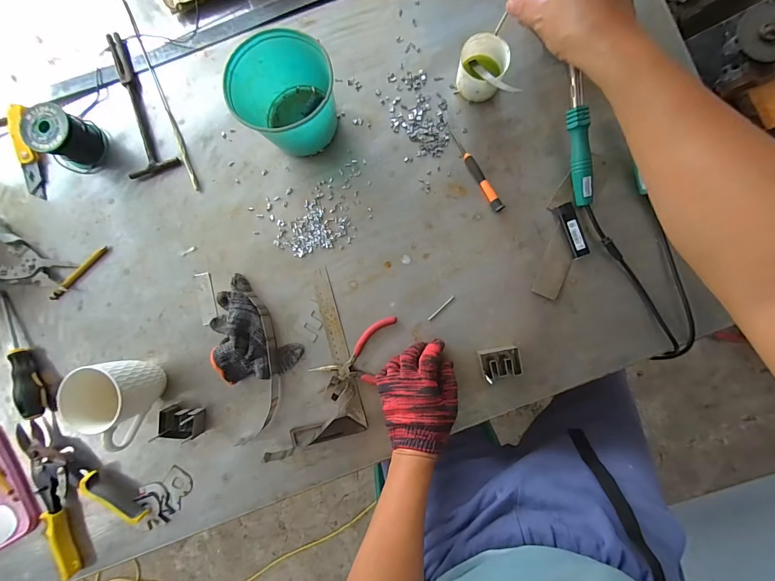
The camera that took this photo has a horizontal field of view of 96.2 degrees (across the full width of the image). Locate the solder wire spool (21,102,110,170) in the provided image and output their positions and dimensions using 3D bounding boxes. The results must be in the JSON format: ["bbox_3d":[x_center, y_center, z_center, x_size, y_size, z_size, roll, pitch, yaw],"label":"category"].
[{"bbox_3d":[-0.480,-0.227,0.518,0.068,0.067,0.075,26,90,3],"label":"solder wire spool"}]

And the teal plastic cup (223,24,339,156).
[{"bbox_3d":[-0.129,-0.258,0.473,0.118,0.114,0.122,0,89,3],"label":"teal plastic cup"}]

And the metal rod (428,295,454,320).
[{"bbox_3d":[0.079,0.026,0.512,0.050,0.004,0.005,-44,87,1],"label":"metal rod"}]

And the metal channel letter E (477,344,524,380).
[{"bbox_3d":[0.162,0.102,0.493,0.058,0.022,0.041,-9,88,3],"label":"metal channel letter E"}]

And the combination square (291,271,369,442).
[{"bbox_3d":[-0.113,0.100,0.515,0.112,0.020,0.247,-15,88,3],"label":"combination square"}]

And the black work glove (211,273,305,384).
[{"bbox_3d":[-0.213,0.066,0.508,0.108,0.043,0.155,-35,87,2],"label":"black work glove"}]

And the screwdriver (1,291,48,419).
[{"bbox_3d":[-0.568,0.100,0.532,0.034,0.032,0.197,-25,87,2],"label":"screwdriver"}]

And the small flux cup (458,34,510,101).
[{"bbox_3d":[0.134,-0.310,0.489,0.062,0.055,0.070,10,89,3],"label":"small flux cup"}]

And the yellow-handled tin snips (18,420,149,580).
[{"bbox_3d":[-0.485,0.298,0.526,0.141,0.028,0.215,-39,87,1],"label":"yellow-handled tin snips"}]

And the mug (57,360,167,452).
[{"bbox_3d":[-0.370,0.148,0.479,0.074,0.116,0.102,17,90,3],"label":"mug"}]

